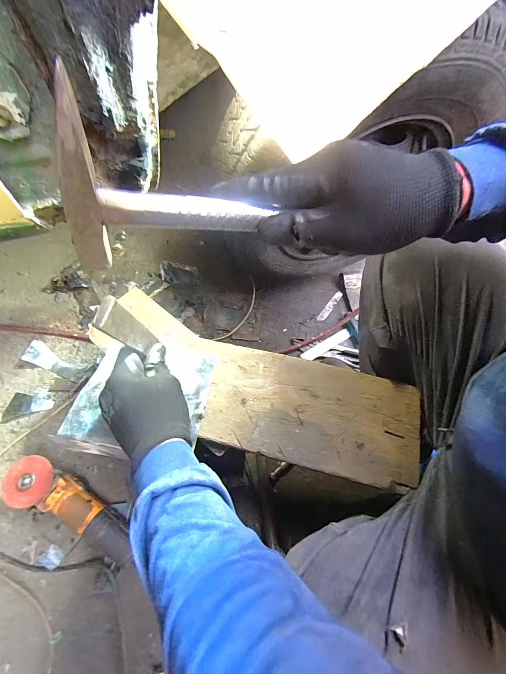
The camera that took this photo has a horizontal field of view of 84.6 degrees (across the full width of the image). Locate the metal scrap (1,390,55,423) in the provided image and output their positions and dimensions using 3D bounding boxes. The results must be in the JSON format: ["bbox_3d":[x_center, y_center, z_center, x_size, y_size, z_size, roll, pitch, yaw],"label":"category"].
[{"bbox_3d":[-0.529,0.153,0.651,0.105,0.015,0.059,-16,69,-11],"label":"metal scrap"}]

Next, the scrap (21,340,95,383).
[{"bbox_3d":[-0.478,0.059,0.677,0.146,0.043,0.058,21,67,4],"label":"scrap"}]

